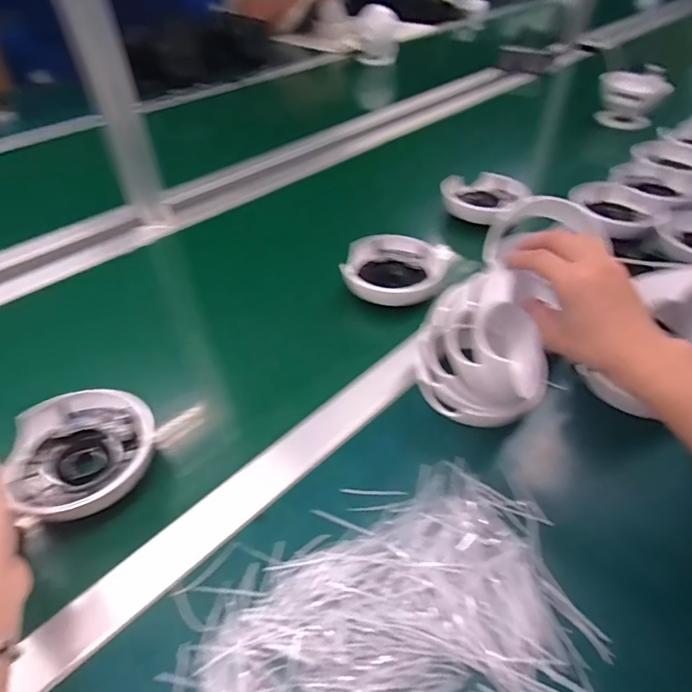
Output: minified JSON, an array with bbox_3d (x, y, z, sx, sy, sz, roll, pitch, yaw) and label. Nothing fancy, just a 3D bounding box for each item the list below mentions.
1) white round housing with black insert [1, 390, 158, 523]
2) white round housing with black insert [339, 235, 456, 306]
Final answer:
[{"bbox_3d":[-0.220,0.087,0.390,0.110,0.028,0.112,0,44,0],"label":"white round housing with black insert"},{"bbox_3d":[0.063,-0.089,0.569,0.128,0.038,0.098,4,44,5],"label":"white round housing with black insert"}]

